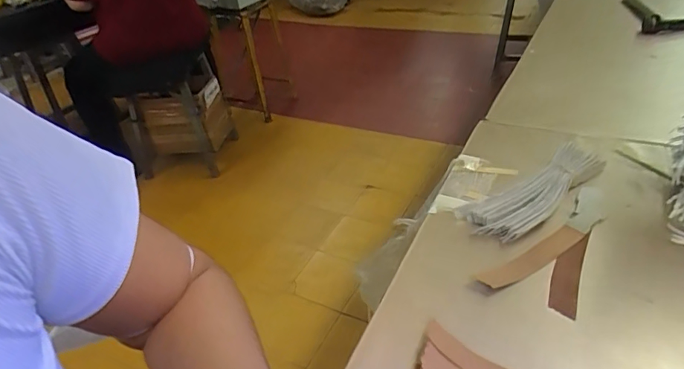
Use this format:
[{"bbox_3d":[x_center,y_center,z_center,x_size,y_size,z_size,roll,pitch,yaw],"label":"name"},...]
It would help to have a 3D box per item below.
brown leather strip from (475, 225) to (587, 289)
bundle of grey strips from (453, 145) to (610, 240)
[{"bbox_3d":[0.197,0.073,0.477,0.129,0.006,0.025,-22,38,-20],"label":"brown leather strip"},{"bbox_3d":[0.234,0.007,0.563,0.199,0.024,0.072,-27,40,-25],"label":"bundle of grey strips"}]

